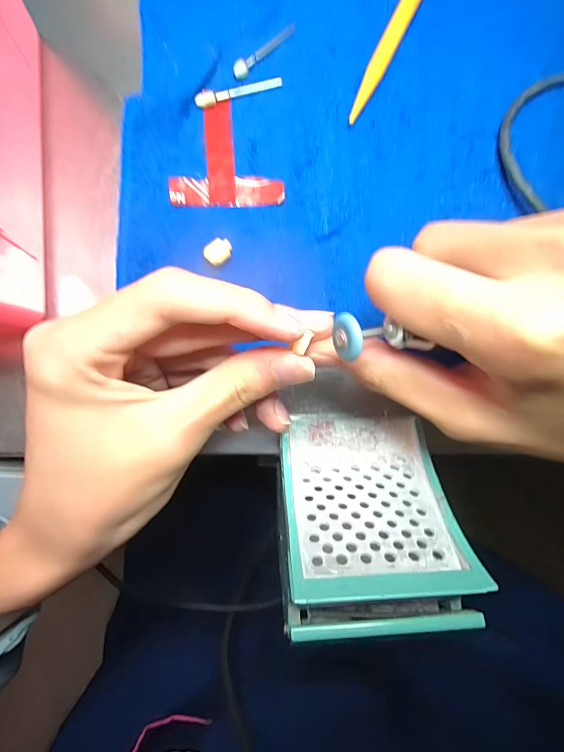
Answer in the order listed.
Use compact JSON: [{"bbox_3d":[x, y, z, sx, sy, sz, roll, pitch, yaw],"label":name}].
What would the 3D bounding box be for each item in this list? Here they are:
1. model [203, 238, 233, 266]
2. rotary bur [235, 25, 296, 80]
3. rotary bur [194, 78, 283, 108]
[{"bbox_3d":[-0.032,-0.064,0.202,0.014,0.009,0.011,-41,90,-4],"label":"model"},{"bbox_3d":[-0.009,-0.171,0.204,0.042,0.005,0.007,-43,90,-4],"label":"rotary bur"},{"bbox_3d":[-0.022,-0.149,0.203,0.047,0.004,0.006,-18,89,-4],"label":"rotary bur"}]

